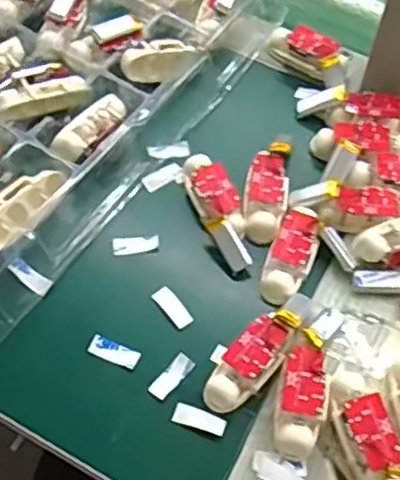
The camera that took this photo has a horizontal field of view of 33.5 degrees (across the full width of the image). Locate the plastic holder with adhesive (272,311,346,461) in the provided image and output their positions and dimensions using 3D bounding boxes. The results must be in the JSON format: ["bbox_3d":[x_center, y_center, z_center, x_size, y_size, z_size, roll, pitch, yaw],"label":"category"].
[{"bbox_3d":[0.057,0.071,0.349,0.025,0.016,0.081,15,59,6],"label":"plastic holder with adhesive"}]

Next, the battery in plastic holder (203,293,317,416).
[{"bbox_3d":[0.034,0.058,0.357,0.024,0.016,0.081,37,64,18],"label":"battery in plastic holder"}]

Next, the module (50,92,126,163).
[{"bbox_3d":[-0.065,-0.070,0.415,0.021,0.015,0.063,28,50,13],"label":"module"}]

